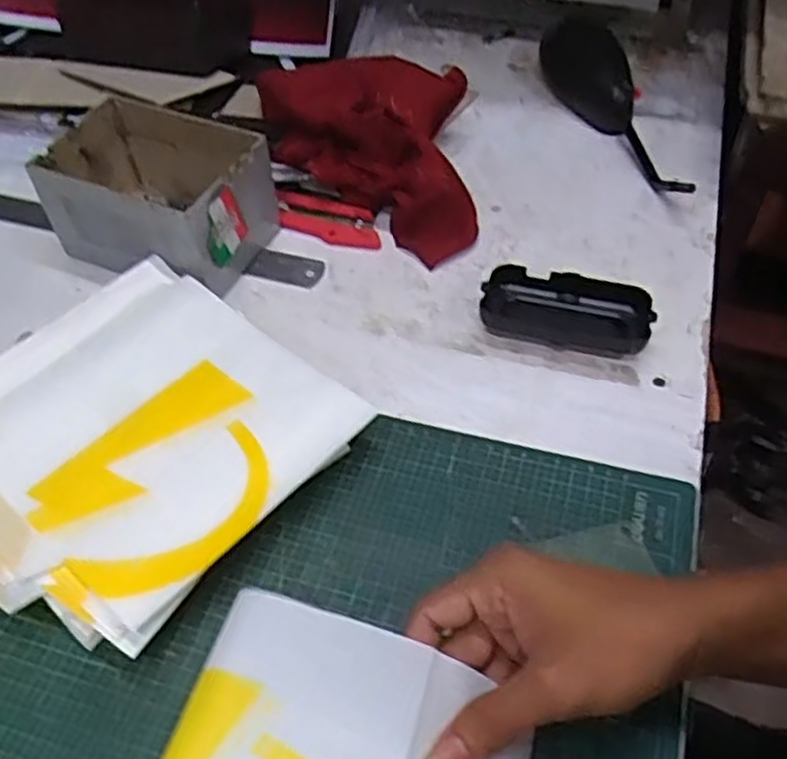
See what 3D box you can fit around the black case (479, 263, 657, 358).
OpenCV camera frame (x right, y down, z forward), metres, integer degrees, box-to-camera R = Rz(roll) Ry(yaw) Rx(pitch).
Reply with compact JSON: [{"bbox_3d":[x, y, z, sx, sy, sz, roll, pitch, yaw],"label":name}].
[{"bbox_3d":[0.116,-0.045,0.528,0.107,0.030,0.051,12,52,11],"label":"black case"}]

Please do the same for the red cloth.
[{"bbox_3d":[-0.024,-0.186,0.617,0.167,0.066,0.191,-2,51,0],"label":"red cloth"}]

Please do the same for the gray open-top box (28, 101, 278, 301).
[{"bbox_3d":[-0.173,-0.135,0.573,0.147,0.080,0.101,19,54,16],"label":"gray open-top box"}]

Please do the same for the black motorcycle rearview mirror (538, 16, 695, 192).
[{"bbox_3d":[0.190,-0.233,0.668,0.062,0.032,0.260,-8,51,-5],"label":"black motorcycle rearview mirror"}]

